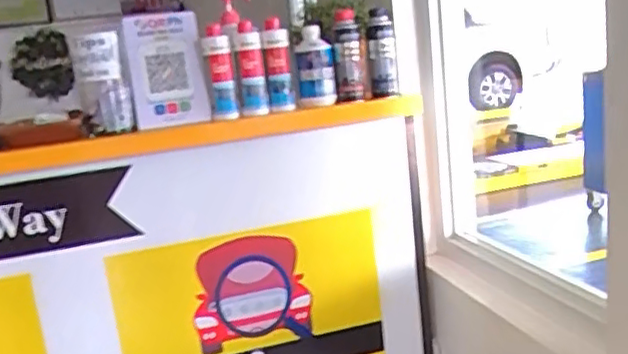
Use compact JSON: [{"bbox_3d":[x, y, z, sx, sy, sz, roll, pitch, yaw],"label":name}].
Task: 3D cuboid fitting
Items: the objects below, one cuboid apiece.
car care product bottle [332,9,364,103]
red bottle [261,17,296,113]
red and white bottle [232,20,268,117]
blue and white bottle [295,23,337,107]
[{"bbox_3d":[0.060,-0.218,1.152,0.048,0.159,0.059,-5,11,7],"label":"car care product bottle"},{"bbox_3d":[-0.064,-0.198,1.144,0.047,0.160,0.055,-7,11,-3],"label":"red bottle"},{"bbox_3d":[-0.115,-0.191,1.138,0.051,0.160,0.037,-6,11,2],"label":"red and white bottle"},{"bbox_3d":[0.000,-0.194,1.132,0.070,0.138,0.064,-6,11,2],"label":"blue and white bottle"}]

